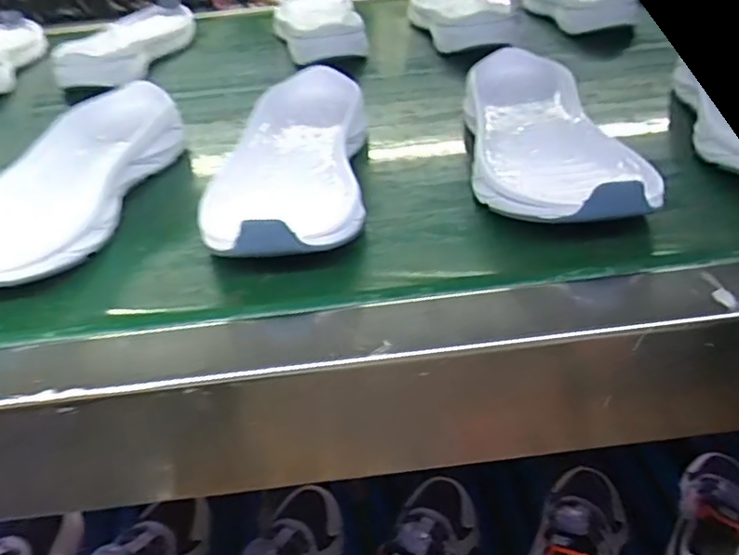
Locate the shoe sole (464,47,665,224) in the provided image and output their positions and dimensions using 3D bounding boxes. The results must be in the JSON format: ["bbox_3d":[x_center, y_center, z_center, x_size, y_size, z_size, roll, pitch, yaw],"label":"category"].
[{"bbox_3d":[0.100,-0.085,0.371,0.086,0.040,0.217,-4,36,0],"label":"shoe sole"}]

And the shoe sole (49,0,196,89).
[{"bbox_3d":[-0.244,-0.243,0.630,0.084,0.037,0.201,4,37,12],"label":"shoe sole"}]

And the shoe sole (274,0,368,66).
[{"bbox_3d":[-0.054,-0.269,0.640,0.086,0.037,0.194,-10,37,-8],"label":"shoe sole"}]

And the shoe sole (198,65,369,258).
[{"bbox_3d":[-0.043,-0.071,0.369,0.078,0.040,0.201,-3,36,3],"label":"shoe sole"}]

